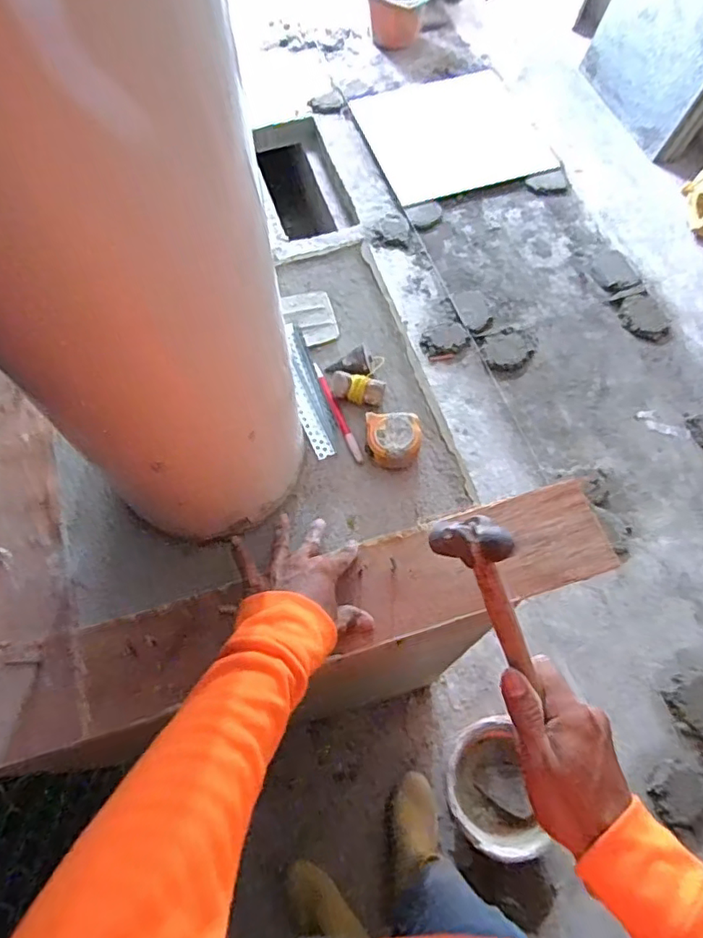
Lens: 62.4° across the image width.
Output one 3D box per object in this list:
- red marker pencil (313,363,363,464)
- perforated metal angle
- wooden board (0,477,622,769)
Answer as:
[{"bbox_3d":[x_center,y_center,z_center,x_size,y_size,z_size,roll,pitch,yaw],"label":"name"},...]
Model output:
[{"bbox_3d":[-0.017,-0.070,0.696,0.011,0.014,0.138,-21,66,-9],"label":"red marker pencil"},{"bbox_3d":[-0.055,-0.100,0.707,0.038,0.026,0.183,-19,66,-8],"label":"perforated metal angle"},{"bbox_3d":[-0.049,0.150,0.598,0.655,0.022,0.105,-16,67,-6],"label":"wooden board"}]

